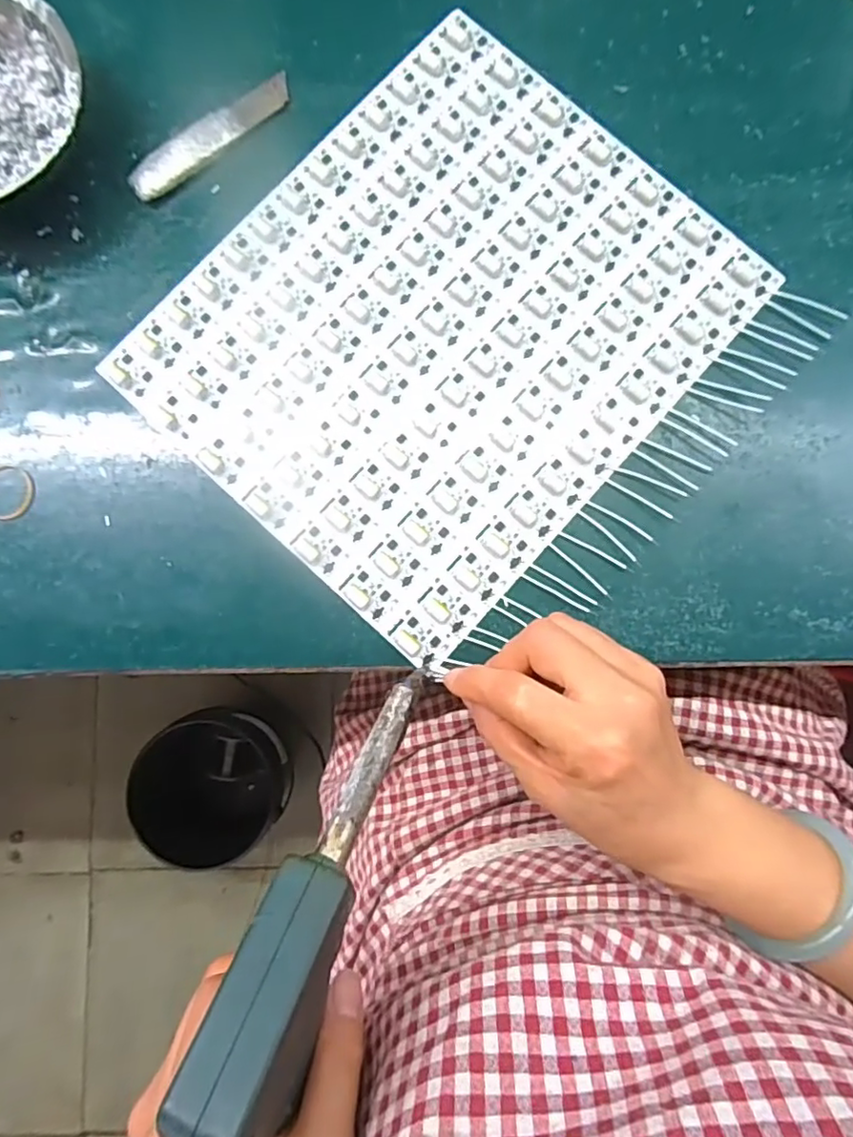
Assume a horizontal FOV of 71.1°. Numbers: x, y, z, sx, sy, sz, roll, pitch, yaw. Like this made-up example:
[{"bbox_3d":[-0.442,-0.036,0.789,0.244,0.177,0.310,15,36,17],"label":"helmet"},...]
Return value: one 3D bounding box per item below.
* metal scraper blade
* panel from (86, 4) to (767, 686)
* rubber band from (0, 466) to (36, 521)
[{"bbox_3d":[-0.120,-0.242,0.333,0.104,0.008,0.020,-40,85,-4],"label":"metal scraper blade"},{"bbox_3d":[0.010,-0.134,0.325,0.241,0.004,0.287,42,85,4],"label":"panel"},{"bbox_3d":[-0.223,-0.040,0.315,0.030,0.004,0.030,0,84,0],"label":"rubber band"}]

